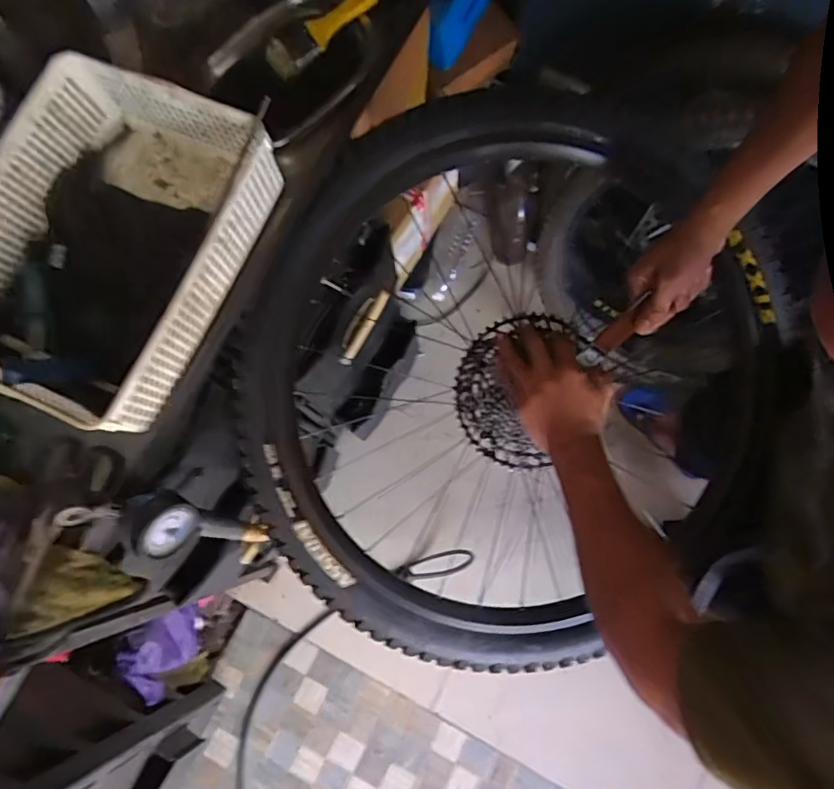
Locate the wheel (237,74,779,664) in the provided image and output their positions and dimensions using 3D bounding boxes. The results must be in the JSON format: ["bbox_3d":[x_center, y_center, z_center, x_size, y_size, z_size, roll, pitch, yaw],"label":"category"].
[{"bbox_3d":[0.124,-0.006,0.687,0.720,0.104,0.720,-1,94,-7],"label":"wheel"}]

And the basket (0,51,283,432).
[{"bbox_3d":[-0.316,-0.146,0.532,0.252,0.083,0.331,24,79,7],"label":"basket"}]

